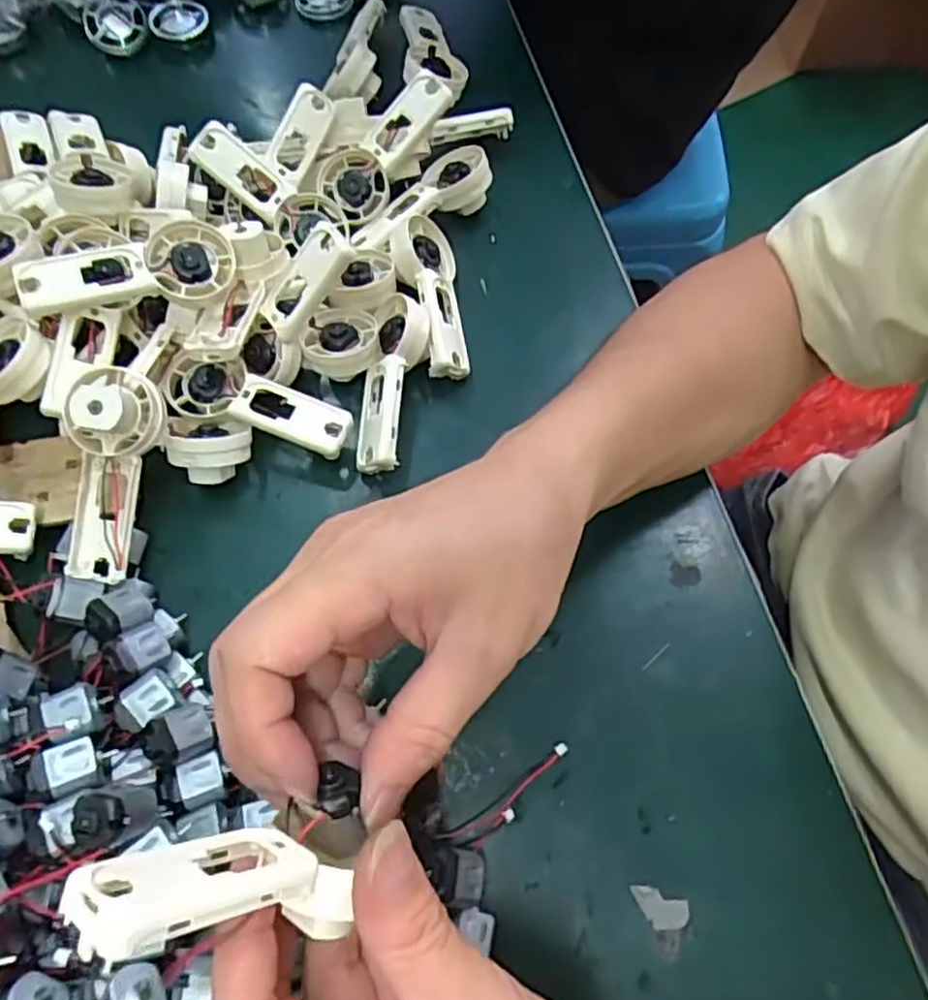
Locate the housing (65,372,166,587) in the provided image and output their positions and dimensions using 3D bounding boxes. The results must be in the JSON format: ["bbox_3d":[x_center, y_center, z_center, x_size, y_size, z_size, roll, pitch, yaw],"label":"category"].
[{"bbox_3d":[-0.157,-0.011,0.320,0.034,0.027,0.091,12,100,5],"label":"housing"}]

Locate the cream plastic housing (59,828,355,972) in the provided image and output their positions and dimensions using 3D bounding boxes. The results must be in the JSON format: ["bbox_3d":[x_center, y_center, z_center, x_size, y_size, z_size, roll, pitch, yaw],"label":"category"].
[{"bbox_3d":[-0.059,0.095,0.178,0.020,0.069,0.024,-22,60,37],"label":"cream plastic housing"}]

